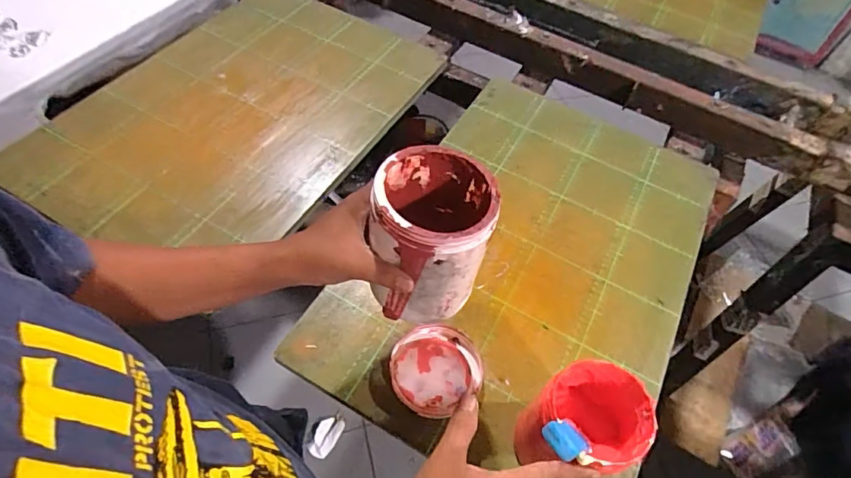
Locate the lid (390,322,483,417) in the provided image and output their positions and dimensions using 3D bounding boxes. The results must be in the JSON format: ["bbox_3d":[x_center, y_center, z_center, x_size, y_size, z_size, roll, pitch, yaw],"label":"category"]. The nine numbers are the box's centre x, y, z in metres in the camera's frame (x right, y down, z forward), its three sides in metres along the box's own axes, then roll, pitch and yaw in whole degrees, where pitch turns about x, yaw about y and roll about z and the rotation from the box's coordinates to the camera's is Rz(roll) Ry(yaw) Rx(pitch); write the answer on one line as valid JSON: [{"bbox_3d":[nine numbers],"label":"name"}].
[{"bbox_3d":[0.012,0.137,0.521,0.103,0.022,0.095,3,55,-4],"label":"lid"}]

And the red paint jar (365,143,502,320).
[{"bbox_3d":[0.004,-0.003,0.414,0.092,0.121,0.102,7,55,0],"label":"red paint jar"}]

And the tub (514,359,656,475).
[{"bbox_3d":[0.143,0.169,0.434,0.095,0.101,0.085,20,56,8],"label":"tub"}]

